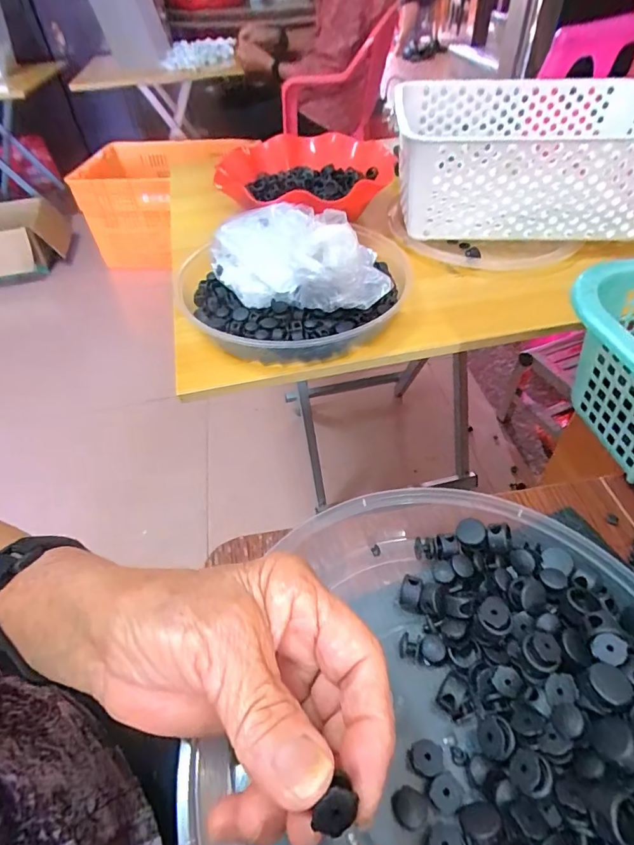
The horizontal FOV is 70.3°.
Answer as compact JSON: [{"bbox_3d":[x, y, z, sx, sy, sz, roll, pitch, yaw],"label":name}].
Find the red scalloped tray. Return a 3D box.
[{"bbox_3d":[-0.009,-0.335,0.613,0.231,0.046,0.258,-32,53,-23],"label":"red scalloped tray"}]

